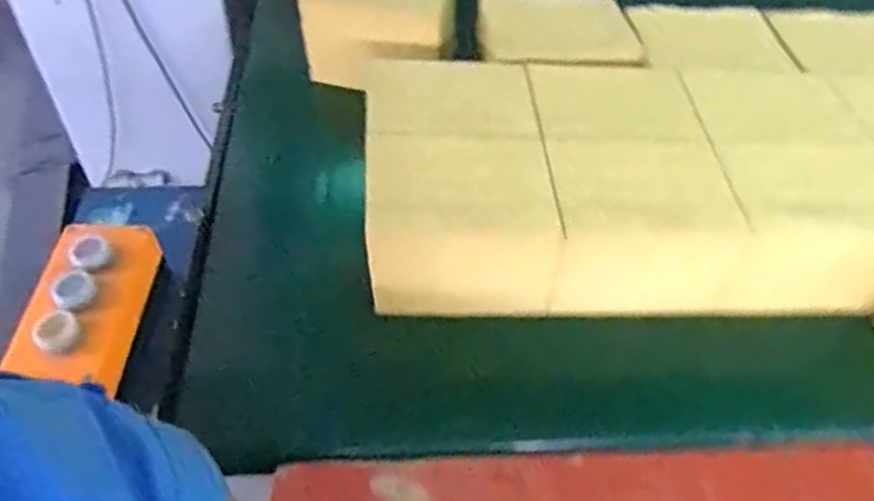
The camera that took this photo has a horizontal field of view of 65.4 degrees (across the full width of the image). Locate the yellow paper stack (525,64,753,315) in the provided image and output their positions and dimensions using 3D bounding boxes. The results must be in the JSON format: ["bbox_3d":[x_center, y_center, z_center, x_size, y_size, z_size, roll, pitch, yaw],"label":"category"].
[{"bbox_3d":[0.175,-0.065,0.676,0.166,0.126,0.241,0,50,-5],"label":"yellow paper stack"}]

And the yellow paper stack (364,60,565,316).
[{"bbox_3d":[0.016,-0.076,0.665,0.169,0.126,0.256,0,50,-5],"label":"yellow paper stack"}]

